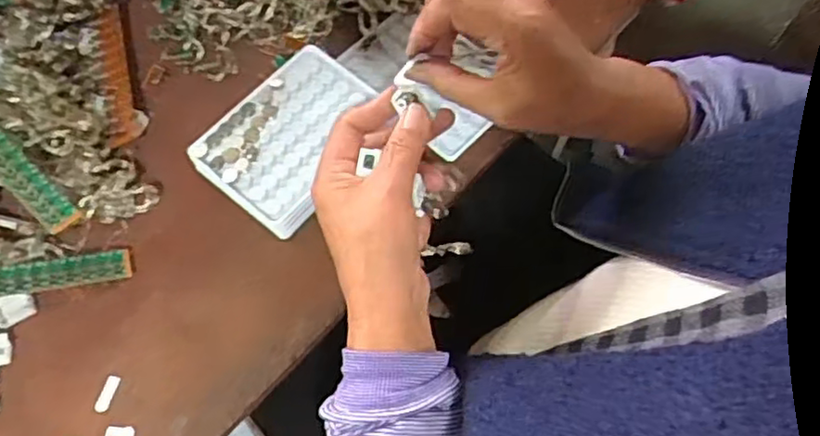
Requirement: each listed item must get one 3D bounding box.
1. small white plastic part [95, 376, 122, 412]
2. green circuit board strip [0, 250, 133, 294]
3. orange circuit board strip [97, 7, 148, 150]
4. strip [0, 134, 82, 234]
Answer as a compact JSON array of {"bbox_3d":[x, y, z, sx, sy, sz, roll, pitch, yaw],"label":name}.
[{"bbox_3d":[-0.203,0.117,0.446,0.010,0.004,0.024,15,68,5],"label":"small white plastic part"},{"bbox_3d":[-0.255,0.039,0.445,0.126,0.010,0.021,-7,67,-24],"label":"green circuit board strip"},{"bbox_3d":[-0.226,-0.114,0.515,0.023,0.009,0.120,-13,69,-7],"label":"orange circuit board strip"},{"bbox_3d":[-0.271,-0.042,0.438,0.127,0.010,0.022,47,65,-6],"label":"strip"}]

